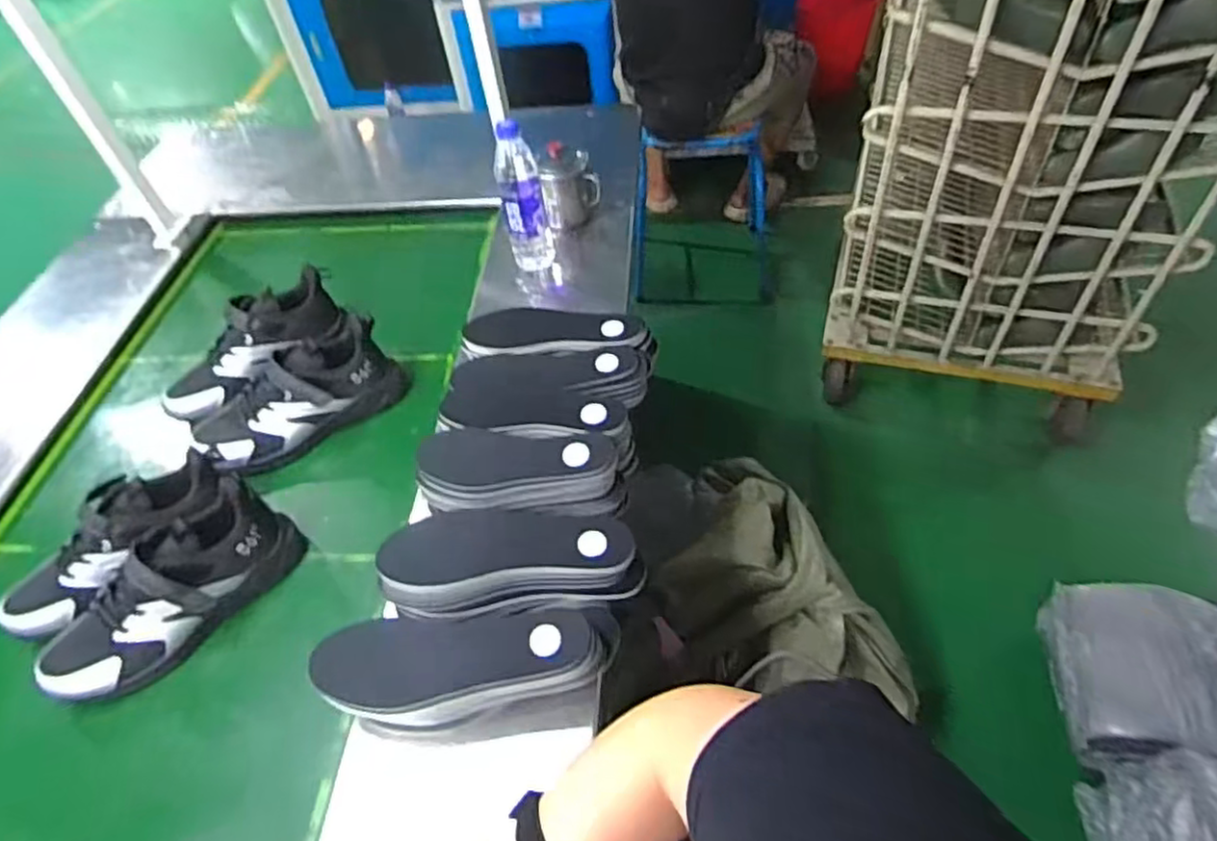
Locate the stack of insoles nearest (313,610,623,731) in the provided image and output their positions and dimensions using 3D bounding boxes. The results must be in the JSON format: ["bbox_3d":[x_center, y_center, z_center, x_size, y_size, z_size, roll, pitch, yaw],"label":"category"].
[{"bbox_3d":[-0.129,0.234,0.666,0.270,0.088,0.100,-8,50,-1],"label":"stack of insoles nearest"}]

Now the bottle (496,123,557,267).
[{"bbox_3d":[-0.122,-0.310,1.019,0.061,0.240,0.058,-9,50,-2],"label":"bottle"}]

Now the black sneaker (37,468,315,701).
[{"bbox_3d":[-0.471,0.174,0.740,0.097,0.105,0.258,32,60,28],"label":"black sneaker"}]

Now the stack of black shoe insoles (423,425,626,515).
[{"bbox_3d":[-0.097,0.061,0.765,0.223,0.058,0.097,-1,50,5],"label":"stack of black shoe insoles"}]

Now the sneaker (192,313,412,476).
[{"bbox_3d":[-0.412,-0.039,0.909,0.137,0.113,0.251,35,61,29],"label":"sneaker"}]

